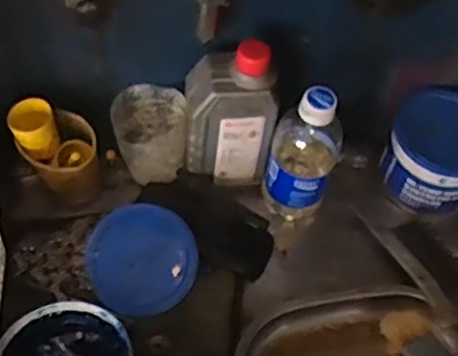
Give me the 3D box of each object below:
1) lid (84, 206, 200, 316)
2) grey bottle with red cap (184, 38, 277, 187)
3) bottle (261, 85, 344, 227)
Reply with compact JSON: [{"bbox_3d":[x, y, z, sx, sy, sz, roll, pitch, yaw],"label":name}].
[{"bbox_3d":[-0.079,0.075,0.615,0.097,0.008,0.098,0,87,0],"label":"lid"},{"bbox_3d":[0.000,-0.060,0.631,0.079,0.162,0.048,3,53,-1],"label":"grey bottle with red cap"},{"bbox_3d":[0.071,-0.023,0.634,0.069,0.159,0.060,12,53,5],"label":"bottle"}]

